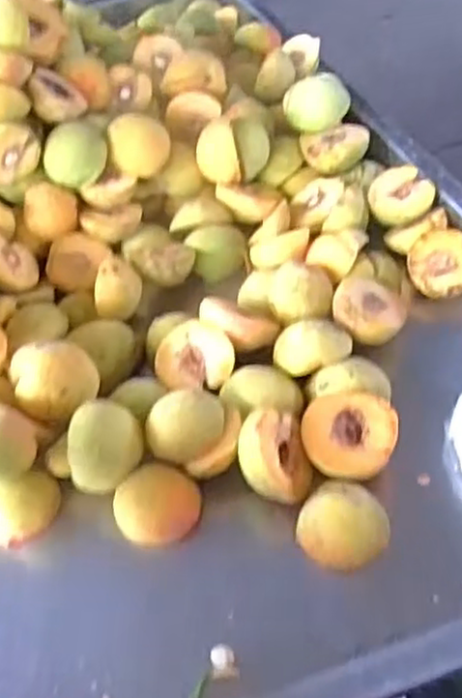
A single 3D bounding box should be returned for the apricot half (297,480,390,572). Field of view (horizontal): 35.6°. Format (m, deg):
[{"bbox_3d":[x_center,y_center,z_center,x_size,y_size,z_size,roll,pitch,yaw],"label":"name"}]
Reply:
[{"bbox_3d":[0.069,0.108,0.445,0.054,0.028,0.047,0,42,8],"label":"apricot half"}]

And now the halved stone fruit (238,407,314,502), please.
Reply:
[{"bbox_3d":[0.029,0.071,0.478,0.043,0.030,0.054,-12,42,-5],"label":"halved stone fruit"}]

